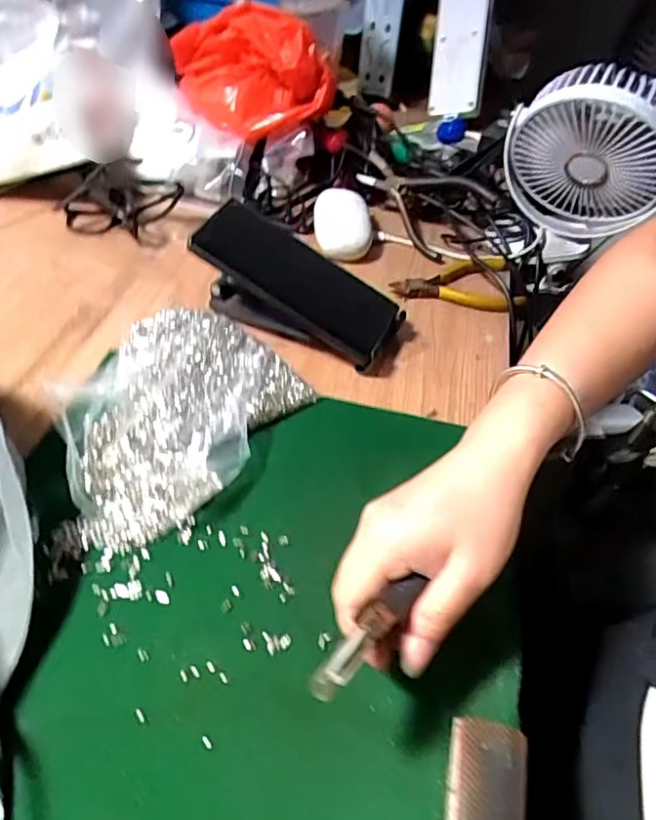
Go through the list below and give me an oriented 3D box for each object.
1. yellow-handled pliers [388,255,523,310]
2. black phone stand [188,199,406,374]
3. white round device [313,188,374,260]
[{"bbox_3d":[0.114,-0.119,0.544,0.118,0.012,0.076,-1,47,-7],"label":"yellow-handled pliers"},{"bbox_3d":[-0.019,-0.093,0.465,0.153,0.071,0.077,20,48,12],"label":"black phone stand"},{"bbox_3d":[0.014,-0.181,0.577,0.055,0.032,0.096,4,47,-3],"label":"white round device"}]

